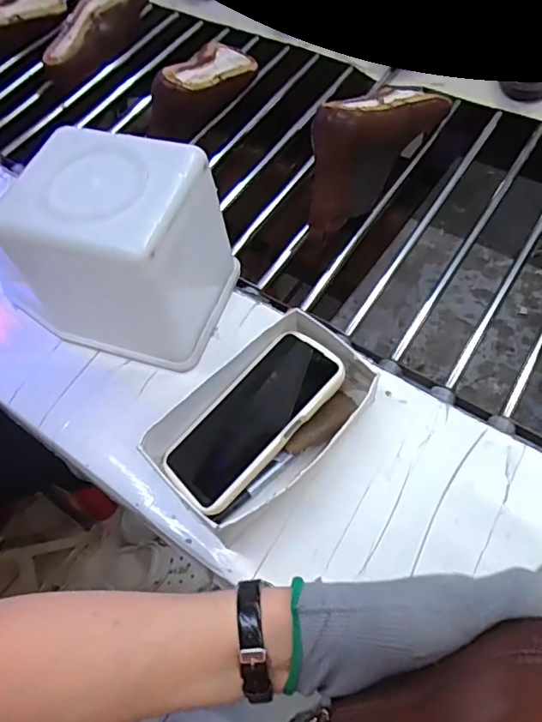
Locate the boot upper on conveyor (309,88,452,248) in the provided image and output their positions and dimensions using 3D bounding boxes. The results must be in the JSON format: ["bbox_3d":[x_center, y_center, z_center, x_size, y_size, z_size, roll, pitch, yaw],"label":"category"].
[{"bbox_3d":[0.123,-0.270,0.650,0.071,0.132,0.275,33,69,23],"label":"boot upper on conveyor"}]

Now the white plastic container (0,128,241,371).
[{"bbox_3d":[-0.133,-0.099,0.508,0.152,0.167,0.134,14,63,15],"label":"white plastic container"}]

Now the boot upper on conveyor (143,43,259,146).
[{"bbox_3d":[-0.073,-0.393,0.751,0.083,0.091,0.257,20,64,18],"label":"boot upper on conveyor"}]

